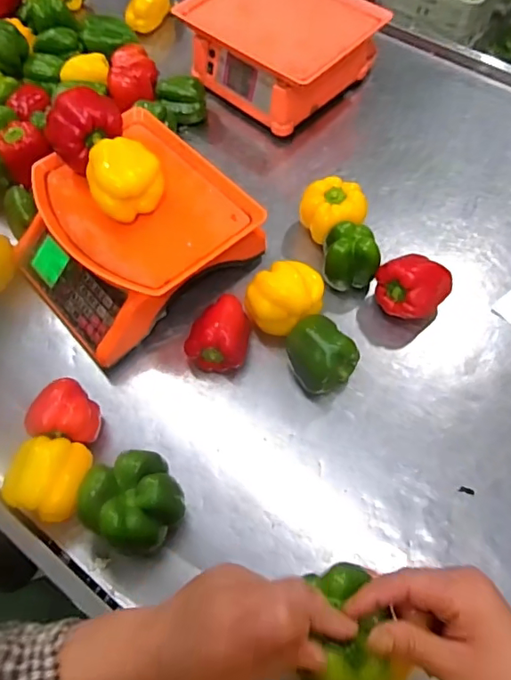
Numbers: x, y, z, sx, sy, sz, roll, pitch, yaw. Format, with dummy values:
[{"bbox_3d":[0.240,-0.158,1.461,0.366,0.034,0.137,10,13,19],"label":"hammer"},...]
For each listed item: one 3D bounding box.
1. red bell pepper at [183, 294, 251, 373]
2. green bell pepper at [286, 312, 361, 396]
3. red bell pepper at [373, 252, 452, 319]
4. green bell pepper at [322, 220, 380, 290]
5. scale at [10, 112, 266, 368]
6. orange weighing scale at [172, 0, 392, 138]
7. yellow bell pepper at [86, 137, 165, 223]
[{"bbox_3d":[-0.047,-0.011,0.696,0.082,0.072,0.094,10,61,6],"label":"red bell pepper"},{"bbox_3d":[0.082,0.019,0.674,0.074,0.083,0.087,-36,67,-18],"label":"green bell pepper"},{"bbox_3d":[0.221,-0.070,0.719,0.099,0.083,0.070,-12,61,-7],"label":"red bell pepper"},{"bbox_3d":[0.136,-0.117,0.747,0.078,0.085,0.071,0,61,0],"label":"green bell pepper"},{"bbox_3d":[-0.180,-0.144,0.740,0.284,0.132,0.272,-40,68,-20],"label":"scale"},{"bbox_3d":[0.032,-0.532,0.941,0.315,0.131,0.253,34,66,17],"label":"orange weighing scale"},{"bbox_3d":[-0.164,-0.203,0.658,0.087,0.067,0.085,0,61,0],"label":"yellow bell pepper"}]

